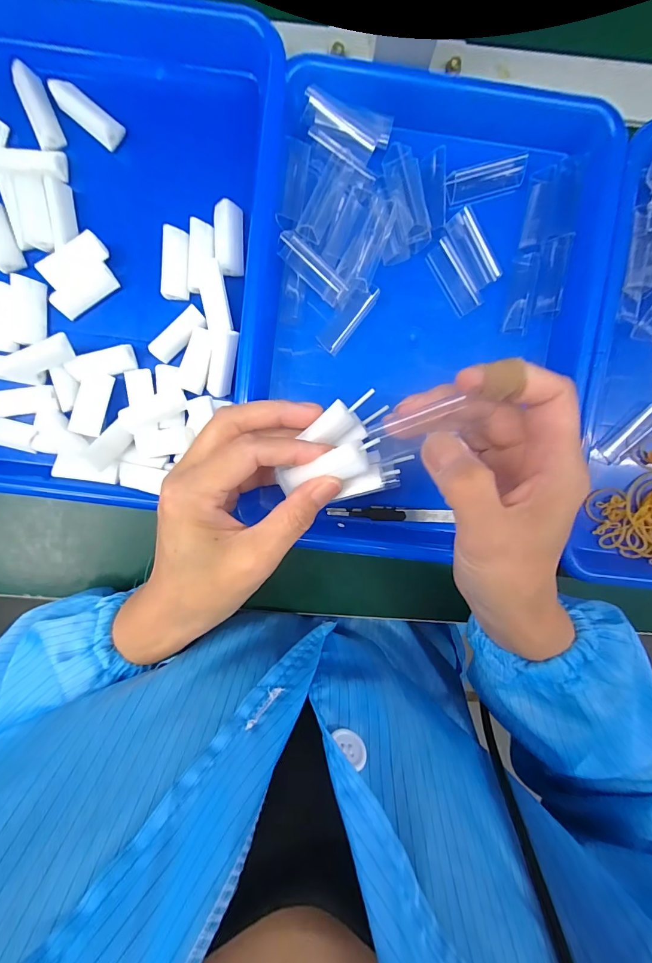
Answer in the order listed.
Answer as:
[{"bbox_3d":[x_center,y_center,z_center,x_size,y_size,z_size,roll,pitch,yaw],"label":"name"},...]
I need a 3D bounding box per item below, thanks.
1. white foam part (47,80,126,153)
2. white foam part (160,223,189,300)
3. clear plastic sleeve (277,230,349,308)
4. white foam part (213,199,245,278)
[{"bbox_3d":[-0.164,-0.253,0.260,0.046,0.016,0.018,37,93,-4],"label":"white foam part"},{"bbox_3d":[-0.106,-0.154,0.267,0.017,0.009,0.046,8,108,-2],"label":"white foam part"},{"bbox_3d":[-0.010,-0.152,0.268,0.056,0.007,0.018,43,93,-5],"label":"clear plastic sleeve"},{"bbox_3d":[-0.070,-0.172,0.268,0.020,0.011,0.046,1,95,-2],"label":"white foam part"}]

